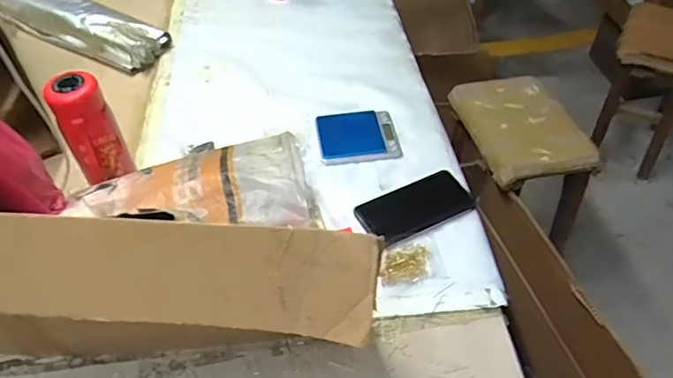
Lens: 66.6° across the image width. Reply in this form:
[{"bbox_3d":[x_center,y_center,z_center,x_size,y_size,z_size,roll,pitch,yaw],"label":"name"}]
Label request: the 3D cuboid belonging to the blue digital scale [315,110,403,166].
[{"bbox_3d":[0.035,-0.085,0.818,0.128,0.016,0.110,-7,47,-6],"label":"blue digital scale"}]

